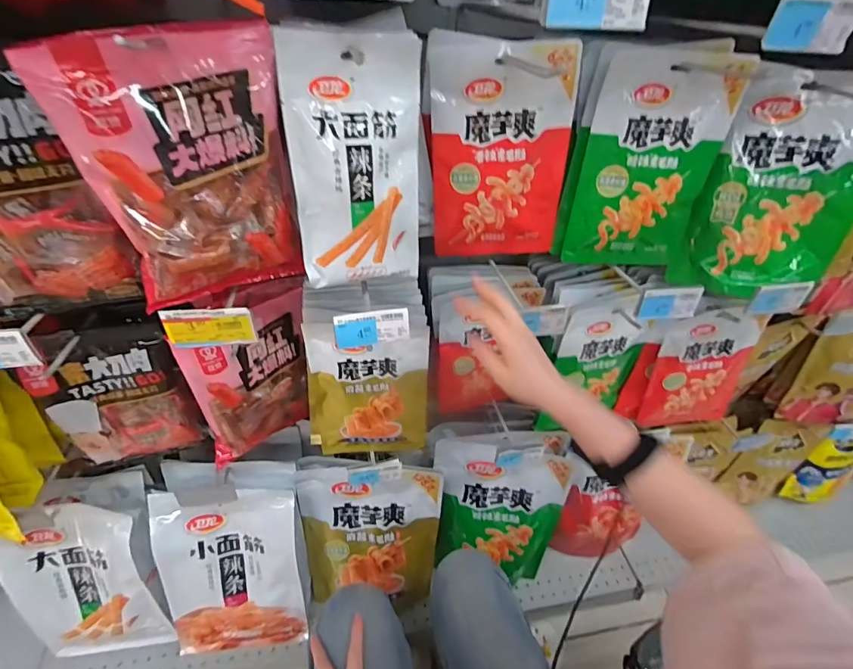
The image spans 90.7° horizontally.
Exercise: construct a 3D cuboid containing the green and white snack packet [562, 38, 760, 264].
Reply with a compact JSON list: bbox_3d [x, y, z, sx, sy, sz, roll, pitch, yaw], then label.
[{"bbox_3d":[0.288,-0.214,0.548,0.173,0.263,0.041,1,35,-4],"label":"green and white snack packet"}]

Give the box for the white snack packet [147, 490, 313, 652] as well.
[{"bbox_3d":[-0.334,0.427,0.734,0.227,0.353,0.029,-1,19,-7],"label":"white snack packet"}]

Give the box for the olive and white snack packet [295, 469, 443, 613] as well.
[{"bbox_3d":[-0.118,0.395,0.794,0.278,0.350,0.040,2,20,-1],"label":"olive and white snack packet"}]

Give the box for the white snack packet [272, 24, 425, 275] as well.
[{"bbox_3d":[-0.072,-0.177,0.456,0.141,0.246,0.014,-12,30,-21],"label":"white snack packet"}]

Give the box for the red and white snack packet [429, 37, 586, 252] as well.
[{"bbox_3d":[0.092,-0.222,0.540,0.168,0.255,0.028,-2,39,0],"label":"red and white snack packet"}]

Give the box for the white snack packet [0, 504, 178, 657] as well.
[{"bbox_3d":[-0.573,0.419,0.701,0.211,0.338,0.026,-6,22,-5],"label":"white snack packet"}]

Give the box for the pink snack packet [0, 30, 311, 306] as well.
[{"bbox_3d":[-0.217,-0.148,0.408,0.174,0.232,0.051,-28,51,-32],"label":"pink snack packet"}]

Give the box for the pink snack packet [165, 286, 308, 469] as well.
[{"bbox_3d":[-0.244,0.073,0.617,0.169,0.229,0.035,-26,40,-34],"label":"pink snack packet"}]

